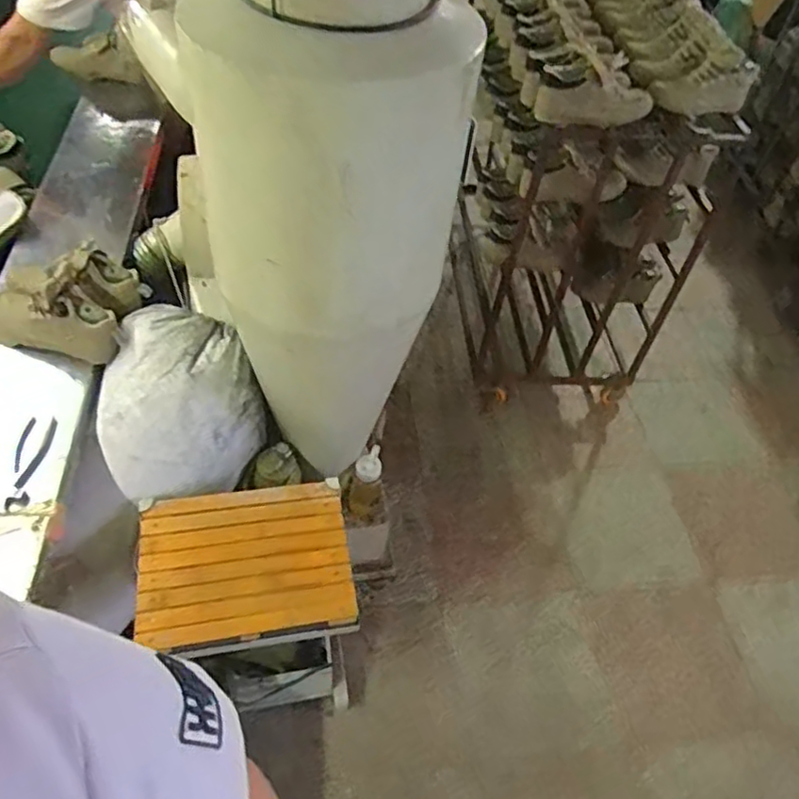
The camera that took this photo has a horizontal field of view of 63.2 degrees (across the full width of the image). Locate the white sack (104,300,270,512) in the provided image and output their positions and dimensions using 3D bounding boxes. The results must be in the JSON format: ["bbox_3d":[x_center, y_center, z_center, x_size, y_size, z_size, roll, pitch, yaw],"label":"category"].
[{"bbox_3d":[-0.429,0.006,1.295,0.289,0.236,0.328,-11,52,-15],"label":"white sack"}]

